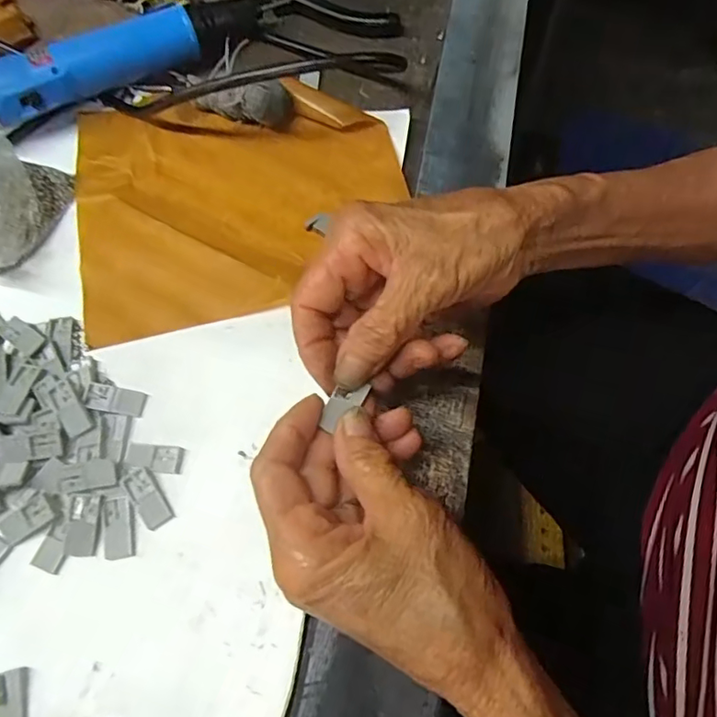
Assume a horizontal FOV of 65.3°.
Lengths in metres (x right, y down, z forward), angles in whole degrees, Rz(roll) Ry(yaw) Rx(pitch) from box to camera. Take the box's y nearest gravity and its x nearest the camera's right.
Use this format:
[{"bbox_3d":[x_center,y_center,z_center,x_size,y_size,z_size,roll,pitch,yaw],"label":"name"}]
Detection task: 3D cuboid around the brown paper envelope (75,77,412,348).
[{"bbox_3d":[-0.074,-0.100,0.342,0.195,0.017,0.166,-10,66,-1],"label":"brown paper envelope"}]

